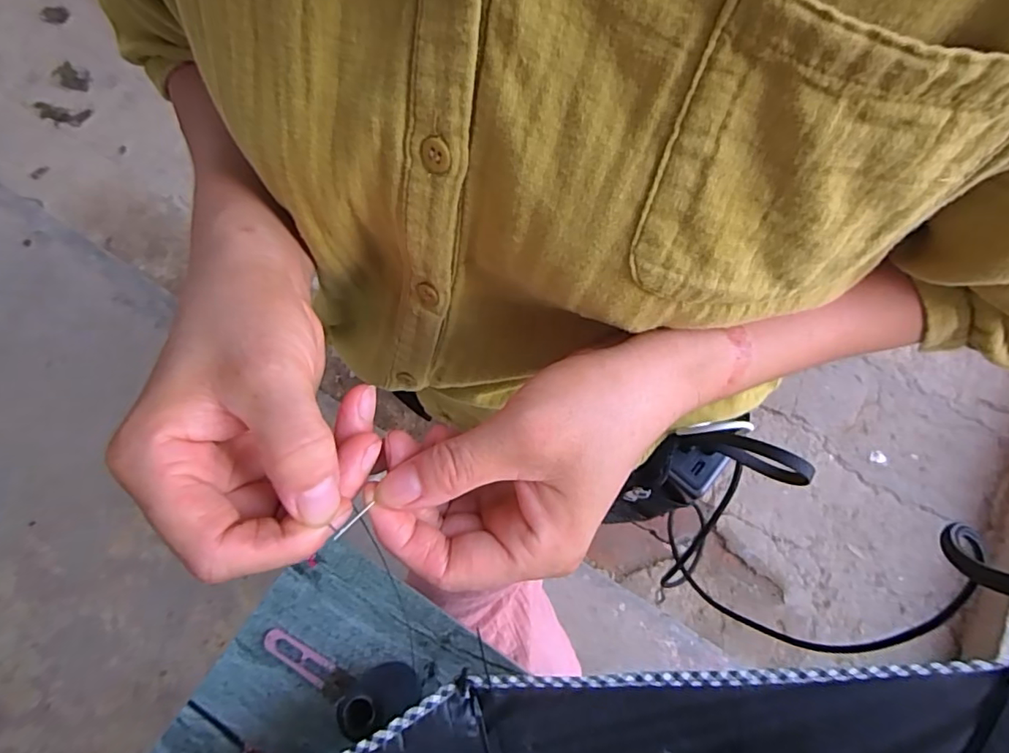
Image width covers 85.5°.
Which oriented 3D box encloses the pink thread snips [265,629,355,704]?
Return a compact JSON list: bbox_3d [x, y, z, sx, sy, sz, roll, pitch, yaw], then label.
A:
[{"bbox_3d":[-0.180,0.260,0.497,0.088,0.008,0.026,28,75,12],"label":"pink thread snips"}]

